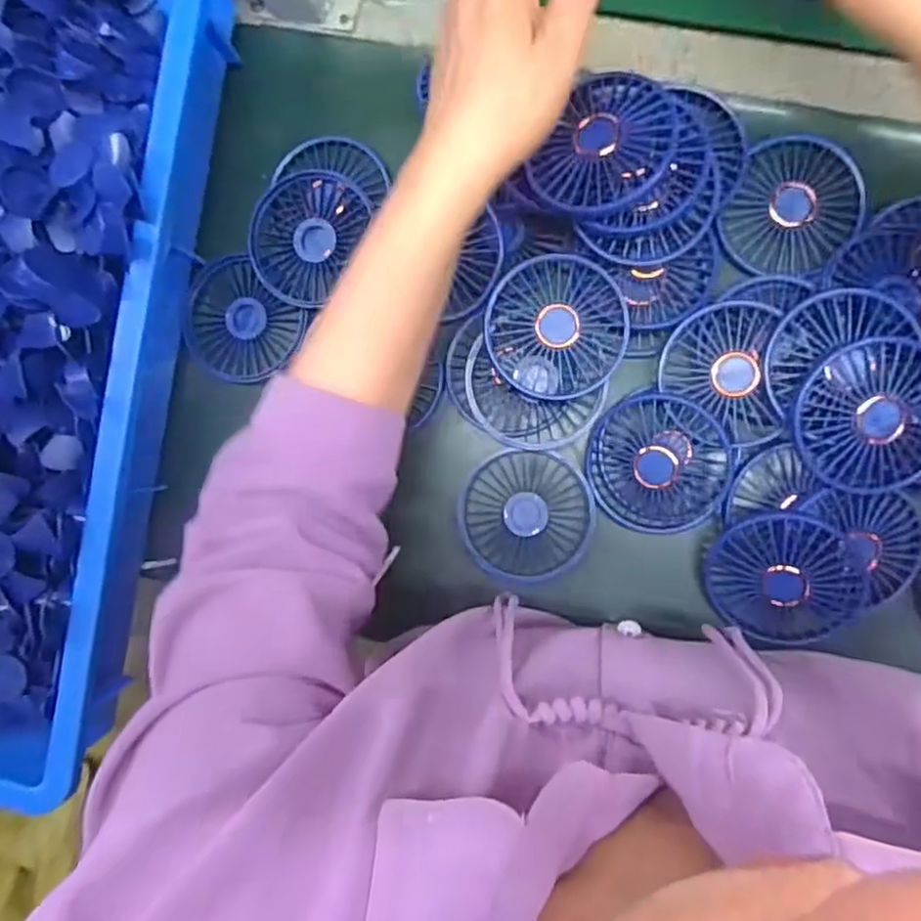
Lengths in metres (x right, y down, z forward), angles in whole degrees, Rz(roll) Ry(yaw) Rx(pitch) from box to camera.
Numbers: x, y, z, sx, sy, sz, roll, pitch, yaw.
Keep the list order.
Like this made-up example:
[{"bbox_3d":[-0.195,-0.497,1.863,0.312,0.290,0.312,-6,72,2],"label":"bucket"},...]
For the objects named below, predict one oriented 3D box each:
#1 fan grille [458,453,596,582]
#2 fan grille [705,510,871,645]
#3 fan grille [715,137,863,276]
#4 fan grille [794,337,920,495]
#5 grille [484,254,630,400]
[{"bbox_3d":[0.044,0.038,0.465,0.087,0.021,0.086,-7,87,7],"label":"fan grille"},{"bbox_3d":[0.199,0.074,0.422,0.087,0.018,0.083,10,109,20],"label":"fan grille"},{"bbox_3d":[0.209,-0.157,0.427,0.076,0.011,0.084,24,91,7],"label":"fan grille"},{"bbox_3d":[0.236,-0.024,0.388,0.083,0.014,0.085,10,102,5],"label":"fan grille"},{"bbox_3d":[0.061,-0.082,0.427,0.086,0.022,0.086,-2,105,-7],"label":"grille"}]

